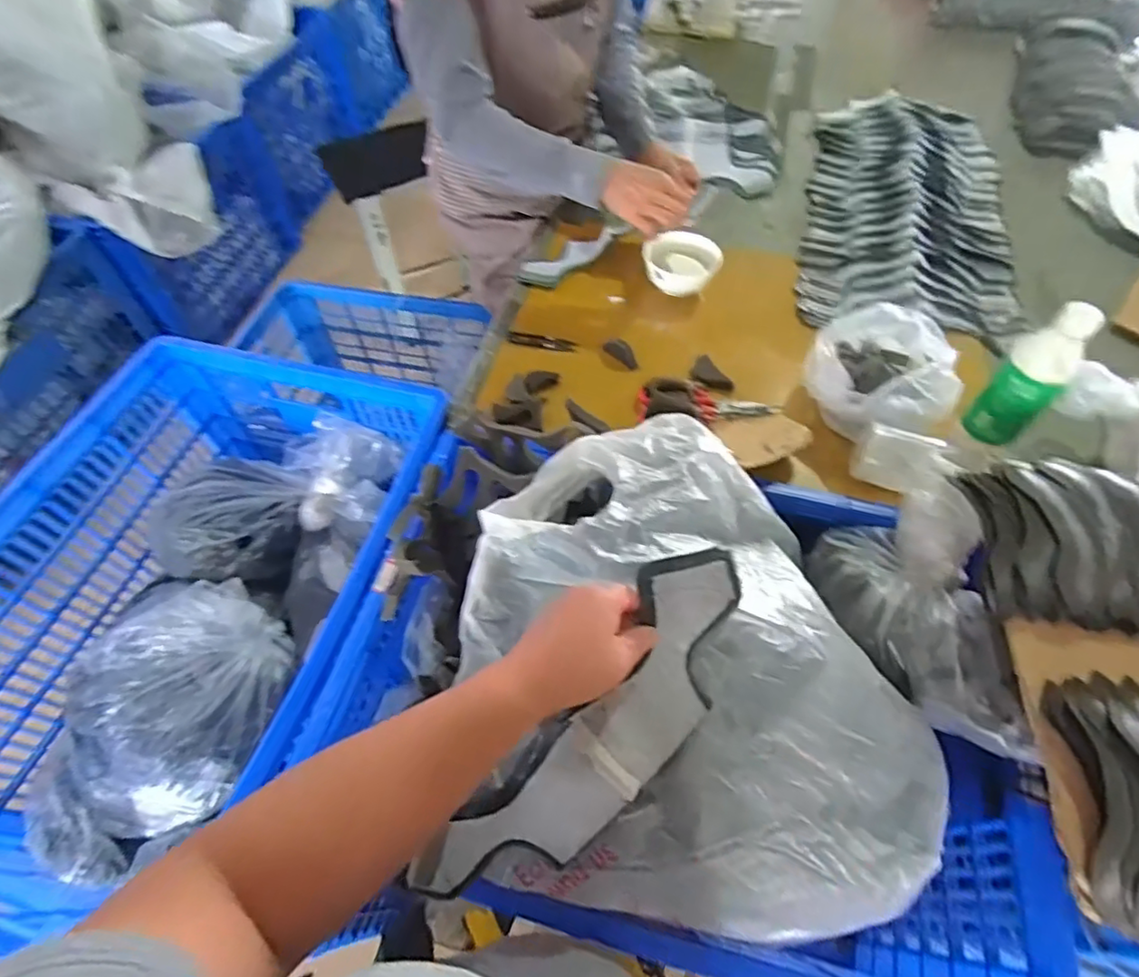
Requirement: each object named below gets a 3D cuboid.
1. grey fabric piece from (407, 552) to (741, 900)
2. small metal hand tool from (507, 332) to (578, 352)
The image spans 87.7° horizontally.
[{"bbox_3d":[0.021,0.192,0.449,0.092,0.039,0.330,39,86,23],"label":"grey fabric piece"},{"bbox_3d":[-0.041,-0.220,0.886,0.104,0.006,0.026,7,57,6],"label":"small metal hand tool"}]

